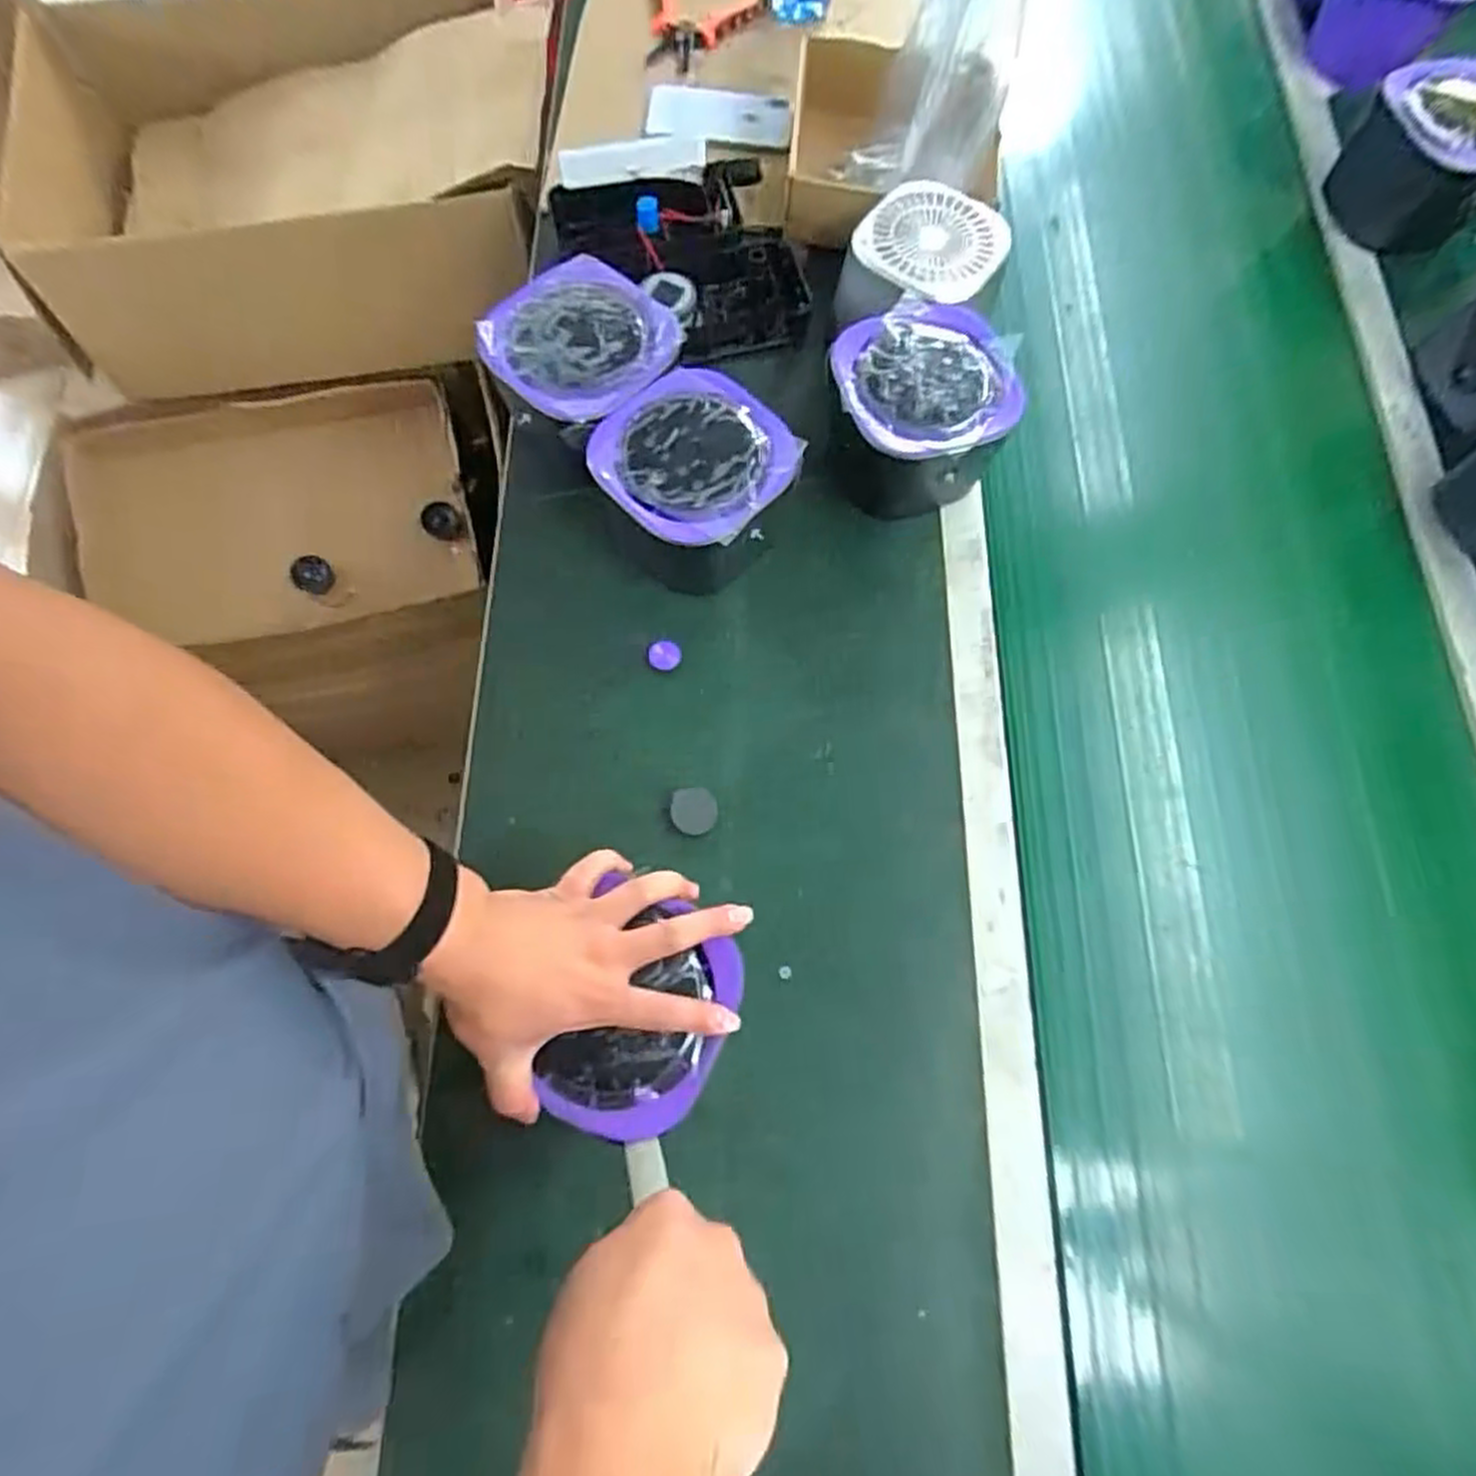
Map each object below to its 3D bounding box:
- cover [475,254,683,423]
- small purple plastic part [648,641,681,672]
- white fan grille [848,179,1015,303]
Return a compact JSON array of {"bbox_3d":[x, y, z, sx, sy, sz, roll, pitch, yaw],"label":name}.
[{"bbox_3d":[-0.126,-0.330,0.648,0.135,0.023,0.140,37,75,10],"label":"cover"},{"bbox_3d":[-0.062,-0.069,0.665,0.026,0.013,0.021,13,72,3],"label":"small purple plastic part"},{"bbox_3d":[0.174,-0.438,0.699,0.119,0.034,0.119,0,72,-1],"label":"white fan grille"}]

